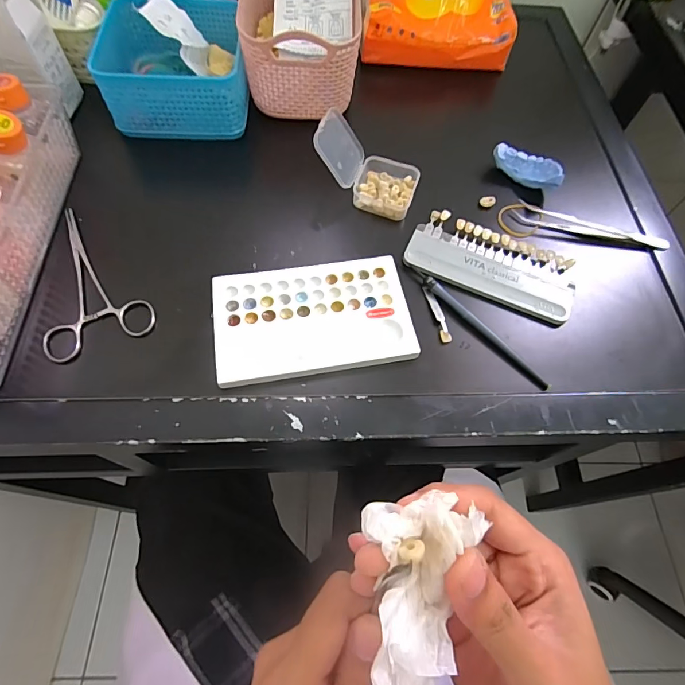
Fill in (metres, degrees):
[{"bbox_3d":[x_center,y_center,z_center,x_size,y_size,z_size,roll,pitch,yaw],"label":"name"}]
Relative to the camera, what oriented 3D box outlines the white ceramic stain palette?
[{"bbox_3d":[-0.023,-0.021,0.332,0.151,0.010,0.094,-8,64,-8],"label":"white ceramic stain palette"}]

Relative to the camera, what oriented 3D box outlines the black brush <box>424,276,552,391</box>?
[{"bbox_3d":[0.115,-0.009,0.336,0.010,0.009,0.128,-38,72,-20],"label":"black brush"}]

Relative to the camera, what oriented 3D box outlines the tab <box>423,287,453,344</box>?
[{"bbox_3d":[0.079,-0.023,0.344,0.009,0.005,0.052,-11,65,-9],"label":"tab"}]

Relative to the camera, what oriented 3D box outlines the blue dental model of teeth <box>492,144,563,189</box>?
[{"bbox_3d":[0.182,-0.173,0.406,0.069,0.024,0.021,36,67,13],"label":"blue dental model of teeth"}]

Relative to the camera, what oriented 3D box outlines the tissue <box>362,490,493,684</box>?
[{"bbox_3d":[0.024,0.089,0.140,0.037,0.020,0.072,8,82,0],"label":"tissue"}]

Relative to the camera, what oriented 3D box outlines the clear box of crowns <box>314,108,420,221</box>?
[{"bbox_3d":[0.024,-0.163,0.378,0.091,0.057,0.056,18,64,5],"label":"clear box of crowns"}]

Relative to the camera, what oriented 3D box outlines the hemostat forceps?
[{"bbox_3d":[-0.214,-0.056,0.344,0.081,0.009,0.143,-23,67,-14],"label":"hemostat forceps"}]

